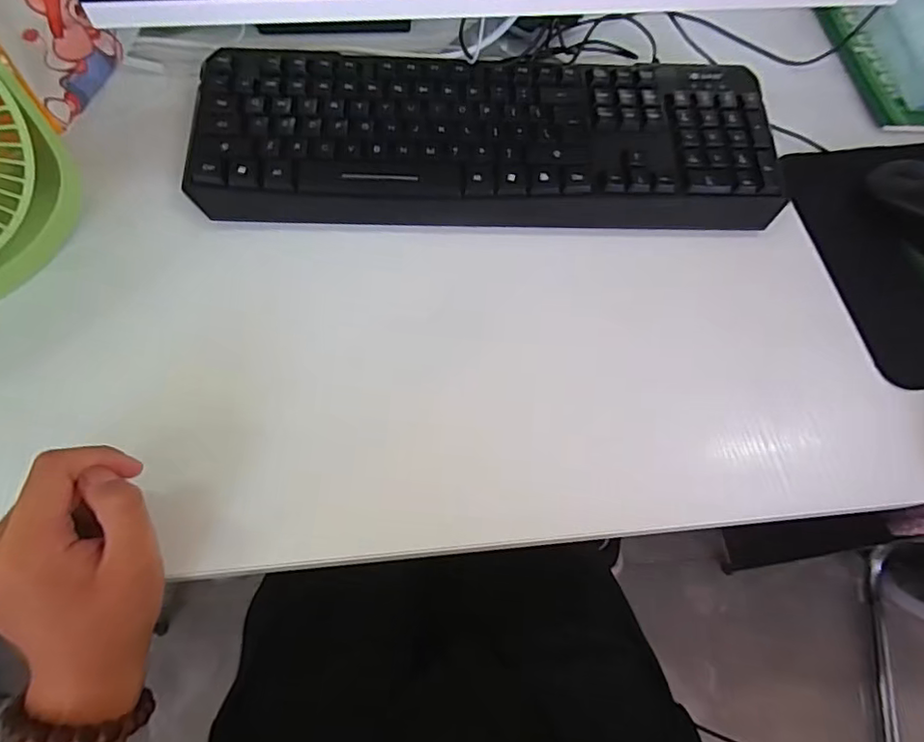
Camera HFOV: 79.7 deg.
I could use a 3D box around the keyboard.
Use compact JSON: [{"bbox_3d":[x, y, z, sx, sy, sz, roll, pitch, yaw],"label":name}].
[{"bbox_3d":[0.021,-0.176,0.419,0.428,0.030,0.144,-1,66,-4],"label":"keyboard"}]

